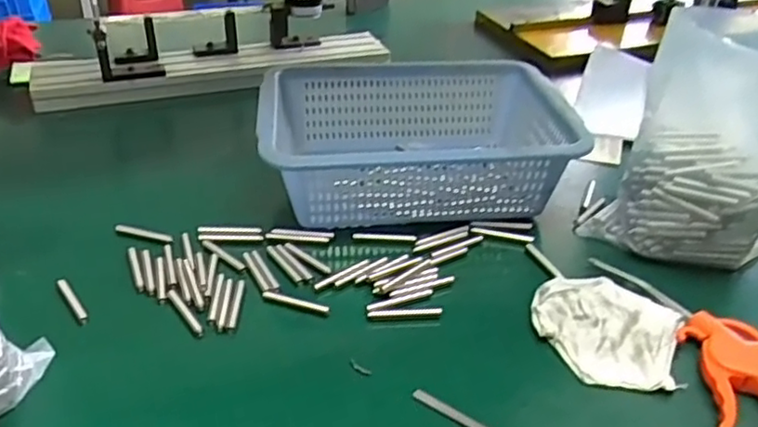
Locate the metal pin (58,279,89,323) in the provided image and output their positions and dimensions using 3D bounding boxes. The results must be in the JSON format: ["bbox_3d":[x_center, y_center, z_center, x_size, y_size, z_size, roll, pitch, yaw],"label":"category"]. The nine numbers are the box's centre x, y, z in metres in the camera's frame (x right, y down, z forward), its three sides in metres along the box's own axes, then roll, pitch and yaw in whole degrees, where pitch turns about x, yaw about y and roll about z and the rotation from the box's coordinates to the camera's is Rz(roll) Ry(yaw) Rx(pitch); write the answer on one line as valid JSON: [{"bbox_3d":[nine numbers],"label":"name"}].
[{"bbox_3d":[-0.246,0.070,0.537,0.009,0.006,0.062,-22,36,-33],"label":"metal pin"}]

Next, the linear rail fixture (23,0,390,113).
[{"bbox_3d":[-0.224,-0.232,0.924,0.479,0.103,0.085,-13,35,-21],"label":"linear rail fixture"}]

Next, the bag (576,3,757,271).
[{"bbox_3d":[0.279,-0.059,0.555,0.157,0.200,0.089,24,39,32],"label":"bag"}]

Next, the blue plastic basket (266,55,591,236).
[{"bbox_3d":[0.031,-0.074,0.692,0.293,0.100,0.219,-2,32,-5],"label":"blue plastic basket"}]

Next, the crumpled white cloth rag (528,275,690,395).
[{"bbox_3d":[0.174,0.087,0.513,0.107,0.025,0.102,9,33,13],"label":"crumpled white cloth rag"}]

